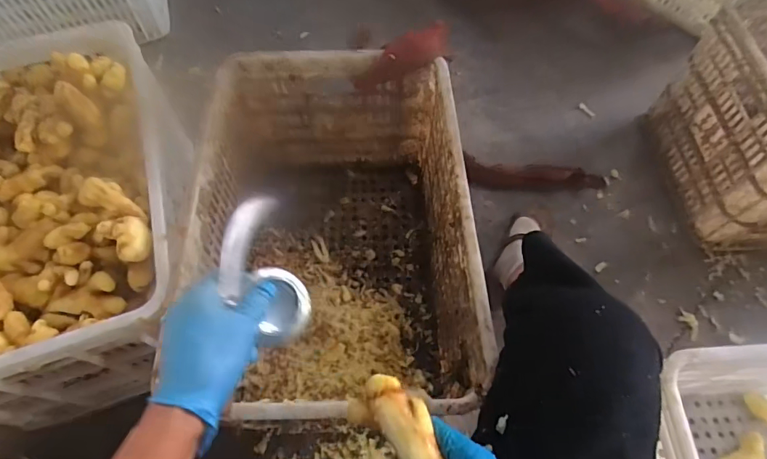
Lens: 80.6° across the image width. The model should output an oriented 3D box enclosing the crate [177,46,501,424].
[{"bbox_3d":[-0.065,0.014,0.693,0.341,0.273,0.502,-3,64,-1],"label":"crate"}]

